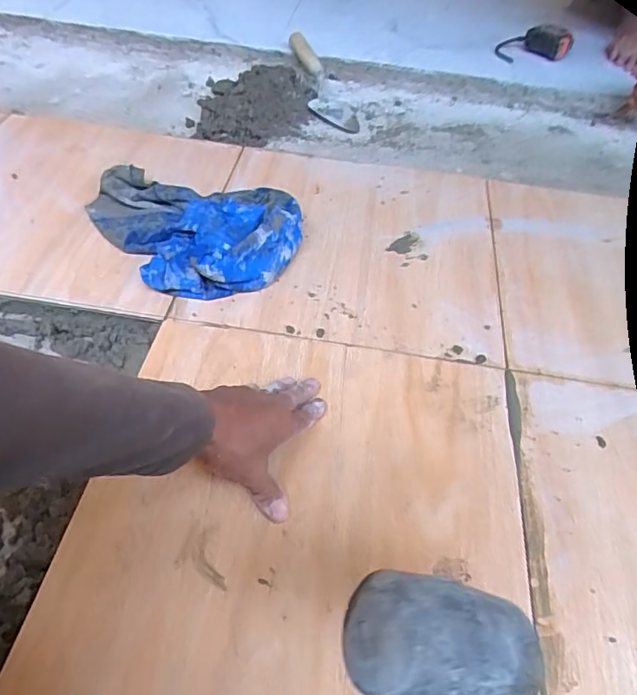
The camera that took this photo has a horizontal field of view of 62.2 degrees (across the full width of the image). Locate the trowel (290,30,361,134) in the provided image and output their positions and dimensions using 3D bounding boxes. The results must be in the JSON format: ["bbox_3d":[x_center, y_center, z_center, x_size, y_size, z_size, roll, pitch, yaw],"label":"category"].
[{"bbox_3d":[0.008,-0.500,1.019,0.072,0.051,0.251,-16,71,-16],"label":"trowel"}]

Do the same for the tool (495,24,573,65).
[{"bbox_3d":[0.454,-0.638,1.112,0.146,0.059,0.044,8,49,22],"label":"tool"}]

